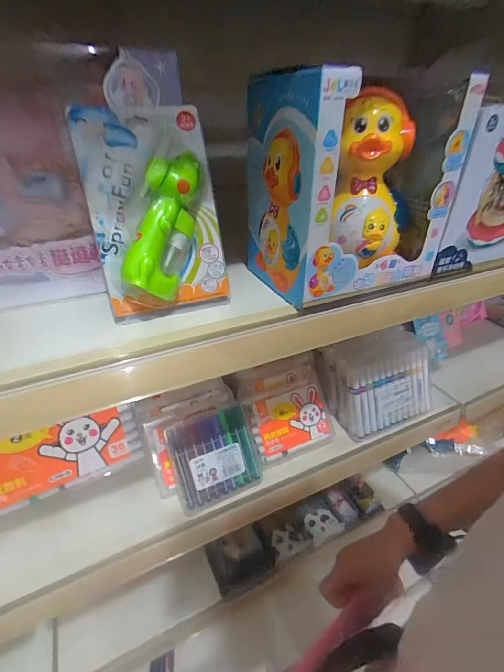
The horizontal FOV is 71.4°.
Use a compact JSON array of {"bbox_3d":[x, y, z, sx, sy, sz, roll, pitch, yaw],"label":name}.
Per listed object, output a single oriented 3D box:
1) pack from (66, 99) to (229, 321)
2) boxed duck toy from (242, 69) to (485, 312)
[{"bbox_3d":[-0.096,-0.128,0.360,0.129,0.210,0.049,-13,12,-19],"label":"pack"},{"bbox_3d":[0.114,-0.175,0.420,0.205,0.206,0.139,-15,38,-22],"label":"boxed duck toy"}]

